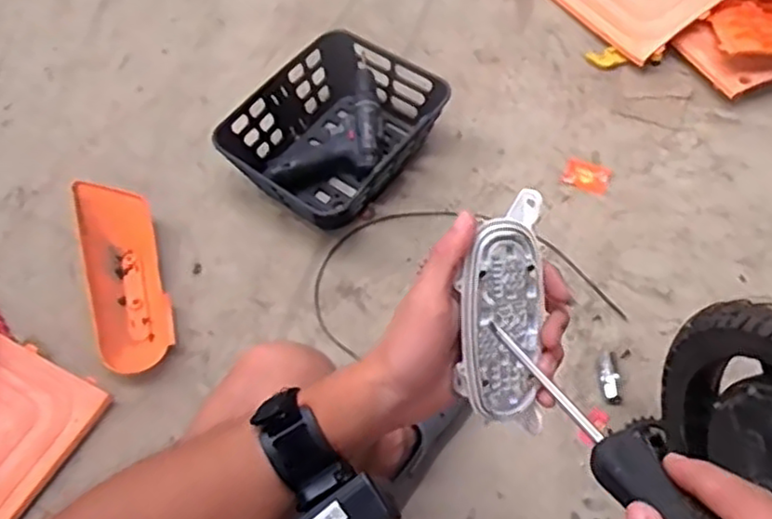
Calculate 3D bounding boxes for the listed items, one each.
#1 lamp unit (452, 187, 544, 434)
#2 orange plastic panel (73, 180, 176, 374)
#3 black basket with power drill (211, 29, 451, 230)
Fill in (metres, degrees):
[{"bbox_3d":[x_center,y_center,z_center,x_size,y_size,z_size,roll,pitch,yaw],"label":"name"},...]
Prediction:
[{"bbox_3d":[0.070,0.035,0.428,0.050,0.028,0.148,-7,104,-10],"label":"lamp unit"},{"bbox_3d":[-0.398,0.026,1.043,0.113,0.063,0.317,-17,60,-5],"label":"orange plastic panel"},{"bbox_3d":[-0.073,-0.205,1.113,0.265,0.124,0.319,32,67,20],"label":"black basket with power drill"}]

